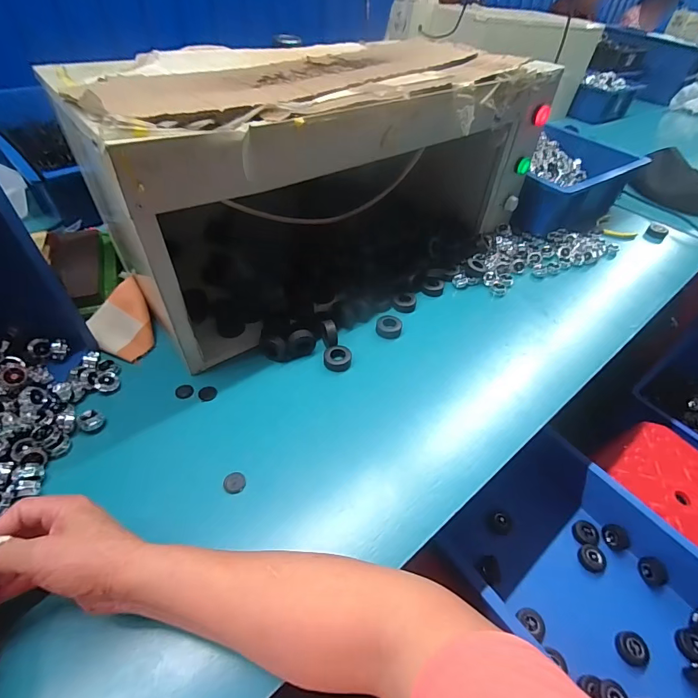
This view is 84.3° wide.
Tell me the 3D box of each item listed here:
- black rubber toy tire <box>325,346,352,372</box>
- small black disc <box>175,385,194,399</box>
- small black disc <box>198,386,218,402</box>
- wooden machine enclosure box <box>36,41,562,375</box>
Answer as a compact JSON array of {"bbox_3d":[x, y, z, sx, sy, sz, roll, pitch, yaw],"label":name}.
[{"bbox_3d":[-0.015,0.013,0.527,0.036,0.017,0.035,3,46,-3],"label":"black rubber toy tire"},{"bbox_3d":[-0.201,0.052,0.472,0.021,0.005,0.018,-3,46,-9],"label":"small black disc"},{"bbox_3d":[-0.177,0.056,0.484,0.022,0.004,0.021,3,46,-3],"label":"small black disc"},{"bbox_3d":[-0.012,-0.278,0.593,0.640,0.255,0.326,-27,54,-28],"label":"wooden machine enclosure box"}]

